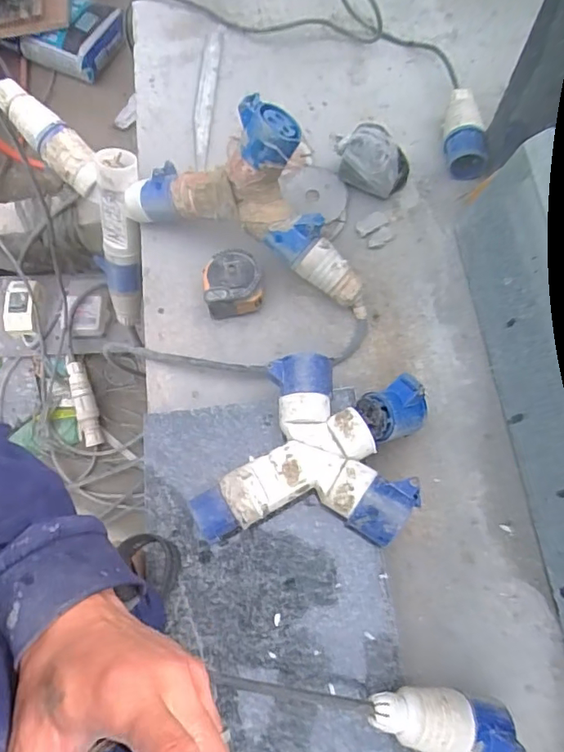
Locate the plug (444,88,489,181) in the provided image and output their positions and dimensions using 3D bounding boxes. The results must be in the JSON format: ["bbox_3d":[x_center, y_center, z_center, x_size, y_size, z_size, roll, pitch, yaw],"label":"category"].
[{"bbox_3d":[0.222,-0.297,0.633,0.047,0.046,0.113,3,71,4],"label":"plug"}]

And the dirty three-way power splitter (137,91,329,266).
[{"bbox_3d":[-0.060,-0.210,0.555,0.227,0.151,0.083,24,72,10],"label":"dirty three-way power splitter"}]

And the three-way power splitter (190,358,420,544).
[{"bbox_3d":[0.032,0.076,0.484,0.190,0.055,0.178,10,72,6],"label":"three-way power splitter"}]

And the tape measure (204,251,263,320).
[{"bbox_3d":[-0.056,-0.104,0.587,0.063,0.041,0.063,-11,71,-1],"label":"tape measure"}]

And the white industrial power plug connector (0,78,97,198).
[{"bbox_3d":[-0.291,-0.296,0.631,0.176,0.049,0.049,44,76,-4],"label":"white industrial power plug connector"}]

